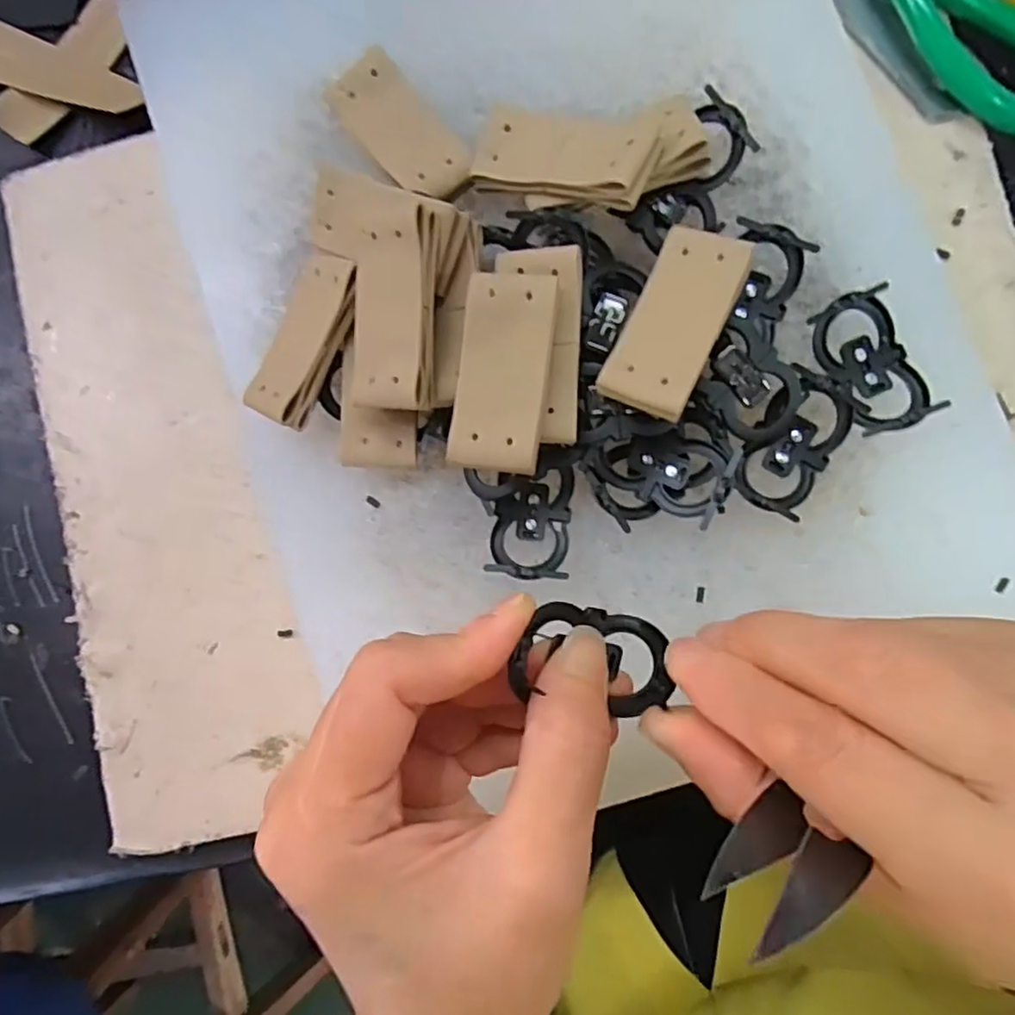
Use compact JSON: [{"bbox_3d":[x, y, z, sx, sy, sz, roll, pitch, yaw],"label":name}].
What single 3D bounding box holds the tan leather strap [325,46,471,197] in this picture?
[{"bbox_3d":[-0.041,-0.140,0.237,0.027,0.008,0.065,-38,79,2],"label":"tan leather strap"}]

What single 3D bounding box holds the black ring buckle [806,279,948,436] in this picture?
[{"bbox_3d":[0.123,-0.049,0.218,0.026,0.010,0.047,-21,86,4],"label":"black ring buckle"}]

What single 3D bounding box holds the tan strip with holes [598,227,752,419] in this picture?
[{"bbox_3d":[0.054,-0.060,0.205,0.028,0.004,0.065,23,79,15],"label":"tan strip with holes"}]

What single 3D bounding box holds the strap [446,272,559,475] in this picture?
[{"bbox_3d":[-0.002,-0.042,0.200,0.028,0.004,0.060,7,89,5],"label":"strap"}]

